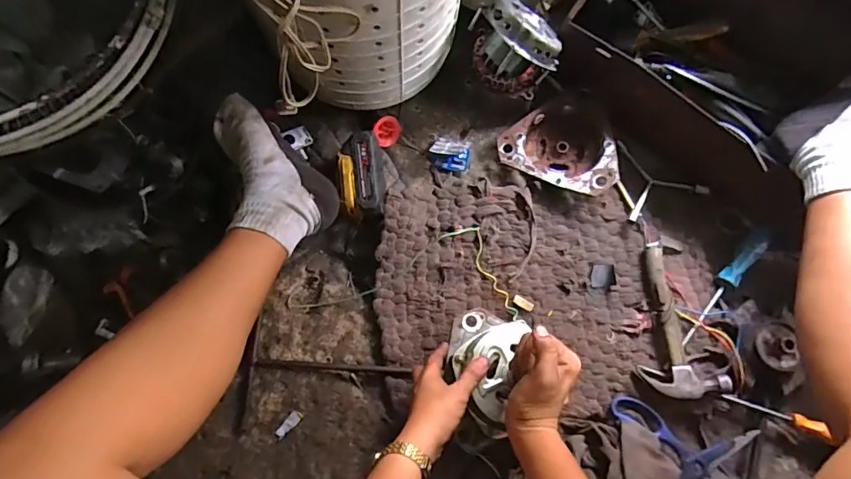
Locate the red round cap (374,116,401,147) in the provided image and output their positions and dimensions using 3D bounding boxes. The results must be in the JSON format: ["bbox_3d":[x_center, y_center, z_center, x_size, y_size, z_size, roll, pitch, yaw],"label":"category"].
[{"bbox_3d":[-0.059,-0.163,0.711,0.044,0.010,0.044,19,91,-38],"label":"red round cap"}]

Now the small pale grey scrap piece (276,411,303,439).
[{"bbox_3d":[-0.184,0.249,0.635,0.016,0.004,0.039,41,60,10],"label":"small pale grey scrap piece"}]

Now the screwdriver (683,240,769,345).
[{"bbox_3d":[0.400,0.069,0.632,0.022,0.029,0.169,38,80,10],"label":"screwdriver"}]

